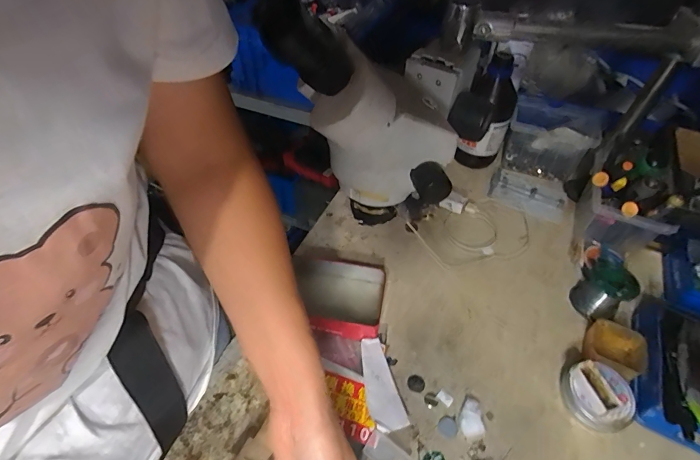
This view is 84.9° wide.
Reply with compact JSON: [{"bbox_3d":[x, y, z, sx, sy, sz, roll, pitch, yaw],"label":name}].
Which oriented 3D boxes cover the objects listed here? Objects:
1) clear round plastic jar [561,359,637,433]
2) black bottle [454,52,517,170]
[{"bbox_3d":[0.263,0.174,0.401,0.058,0.042,0.062,1,48,-1],"label":"clear round plastic jar"},{"bbox_3d":[0.224,-0.184,0.619,0.066,0.173,0.062,22,51,17],"label":"black bottle"}]

